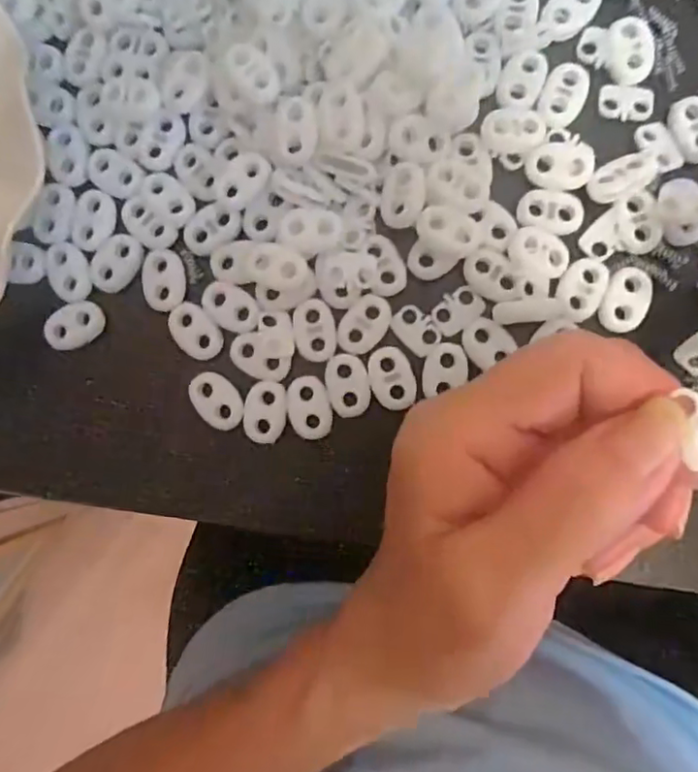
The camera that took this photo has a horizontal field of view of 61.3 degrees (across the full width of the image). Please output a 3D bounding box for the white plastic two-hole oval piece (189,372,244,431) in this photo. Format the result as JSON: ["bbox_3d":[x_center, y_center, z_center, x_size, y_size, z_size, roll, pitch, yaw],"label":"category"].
[{"bbox_3d":[-0.048,0.005,0.210,0.015,0.004,0.023,-39,86,3],"label":"white plastic two-hole oval piece"}]

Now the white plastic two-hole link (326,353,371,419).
[{"bbox_3d":[0.000,0.000,0.207,0.014,0.004,0.022,-15,88,4],"label":"white plastic two-hole link"}]

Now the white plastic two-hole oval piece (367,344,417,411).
[{"bbox_3d":[0.015,-0.003,0.207,0.015,0.004,0.022,-18,87,4],"label":"white plastic two-hole oval piece"}]

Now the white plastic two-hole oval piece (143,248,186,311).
[{"bbox_3d":[-0.068,-0.039,0.214,0.015,0.004,0.022,-4,88,4],"label":"white plastic two-hole oval piece"}]

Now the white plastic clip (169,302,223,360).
[{"bbox_3d":[-0.056,-0.020,0.212,0.015,0.004,0.023,-37,86,3],"label":"white plastic clip"}]

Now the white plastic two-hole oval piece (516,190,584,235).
[{"bbox_3d":[0.070,-0.061,0.205,0.022,0.004,0.014,14,90,5],"label":"white plastic two-hole oval piece"}]

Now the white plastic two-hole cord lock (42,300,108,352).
[{"bbox_3d":[-0.102,-0.023,0.218,0.021,0.006,0.015,-35,86,3],"label":"white plastic two-hole cord lock"}]

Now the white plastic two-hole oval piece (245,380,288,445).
[{"bbox_3d":[-0.030,0.009,0.209,0.015,0.004,0.022,6,89,5],"label":"white plastic two-hole oval piece"}]

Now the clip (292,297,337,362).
[{"bbox_3d":[-0.012,-0.020,0.208,0.014,0.004,0.022,-11,88,4],"label":"clip"}]

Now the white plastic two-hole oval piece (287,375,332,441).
[{"bbox_3d":[-0.014,0.008,0.208,0.015,0.004,0.022,-19,87,4],"label":"white plastic two-hole oval piece"}]

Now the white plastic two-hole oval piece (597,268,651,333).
[{"bbox_3d":[0.096,-0.030,0.203,0.016,0.004,0.022,18,90,5],"label":"white plastic two-hole oval piece"}]

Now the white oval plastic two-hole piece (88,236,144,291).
[{"bbox_3d":[-0.086,-0.045,0.217,0.016,0.004,0.022,41,92,4],"label":"white oval plastic two-hole piece"}]

